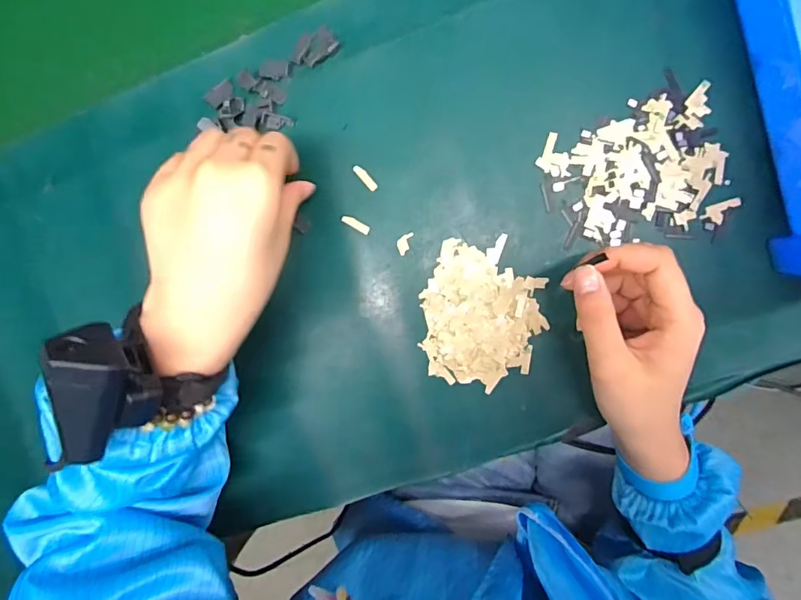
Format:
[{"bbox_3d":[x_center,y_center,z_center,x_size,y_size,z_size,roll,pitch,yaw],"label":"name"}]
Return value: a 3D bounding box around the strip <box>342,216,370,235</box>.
[{"bbox_3d":[-0.033,-0.056,0.354,0.022,0.004,0.006,31,96,6],"label":"strip"}]

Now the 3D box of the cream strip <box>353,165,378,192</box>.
[{"bbox_3d":[-0.026,-0.090,0.351,0.007,0.004,0.023,-38,87,8],"label":"cream strip"}]

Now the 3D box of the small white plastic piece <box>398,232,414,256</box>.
[{"bbox_3d":[0.003,-0.042,0.352,0.009,0.004,0.018,18,95,7],"label":"small white plastic piece"}]

